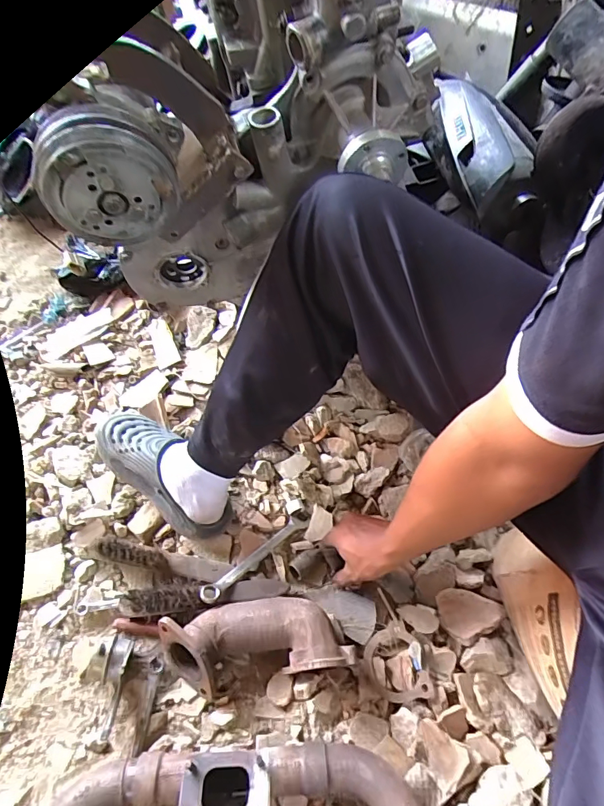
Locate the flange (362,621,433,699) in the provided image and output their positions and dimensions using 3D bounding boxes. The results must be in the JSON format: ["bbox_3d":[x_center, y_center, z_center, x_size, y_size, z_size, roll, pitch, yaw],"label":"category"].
[{"bbox_3d":[0.123,0.342,0.582,0.077,0.015,0.090,-8,52,-8],"label":"flange"}]

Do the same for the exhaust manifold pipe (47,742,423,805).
[{"bbox_3d":[-0.080,0.444,0.477,0.427,0.104,0.105,-3,54,0],"label":"exhaust manifold pipe"}]

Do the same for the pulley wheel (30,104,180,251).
[{"bbox_3d":[-0.183,-0.206,0.417,0.117,0.123,0.032,-18,56,-11],"label":"pulley wheel"}]

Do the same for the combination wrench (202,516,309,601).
[{"bbox_3d":[-0.068,0.233,0.672,0.026,0.016,0.204,42,47,22],"label":"combination wrench"}]

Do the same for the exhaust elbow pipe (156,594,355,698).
[{"bbox_3d":[-0.063,0.311,0.578,0.236,0.085,0.103,-10,55,-5],"label":"exhaust elbow pipe"}]

